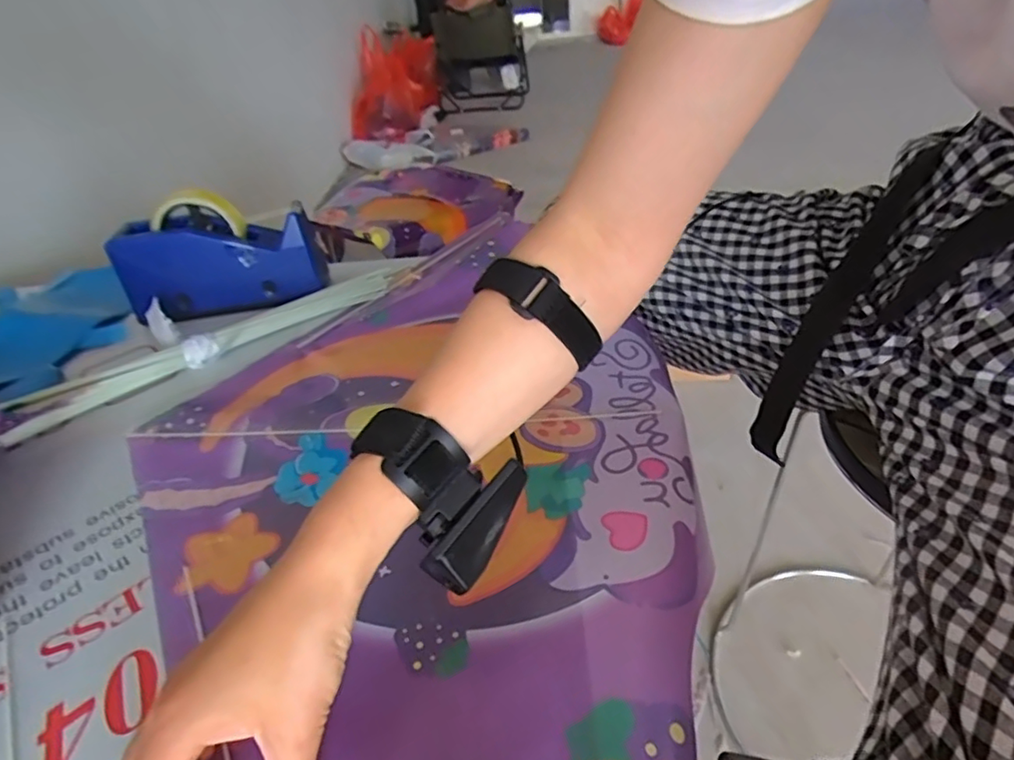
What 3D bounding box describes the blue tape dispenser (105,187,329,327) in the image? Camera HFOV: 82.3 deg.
[{"bbox_3d":[-0.310,-0.139,0.633,0.203,0.109,0.069,-11,37,-9],"label":"blue tape dispenser"}]

